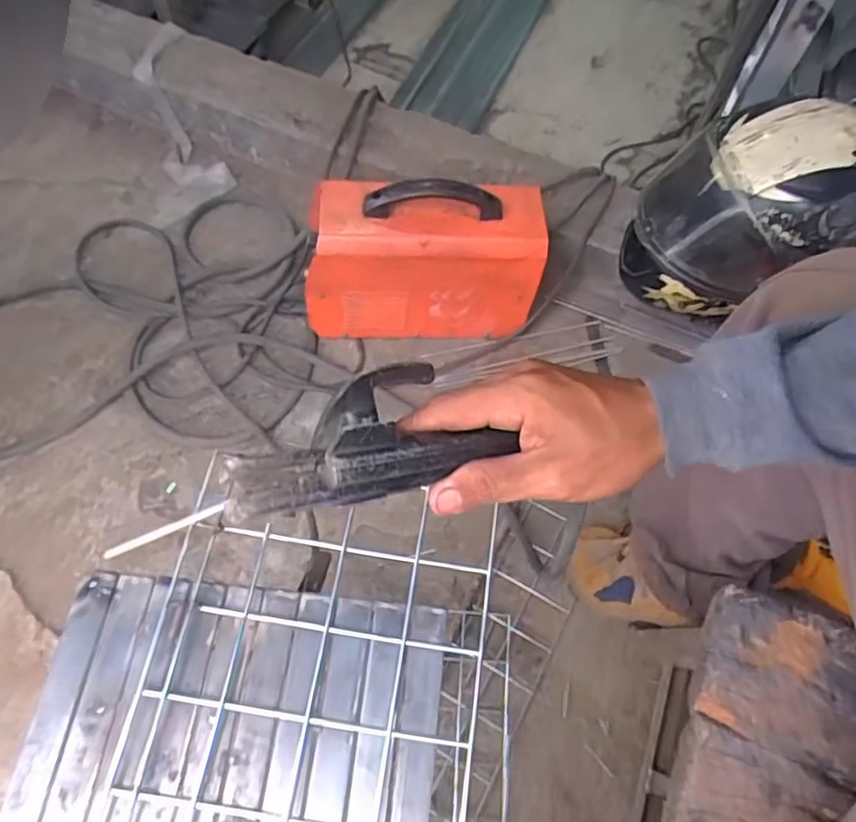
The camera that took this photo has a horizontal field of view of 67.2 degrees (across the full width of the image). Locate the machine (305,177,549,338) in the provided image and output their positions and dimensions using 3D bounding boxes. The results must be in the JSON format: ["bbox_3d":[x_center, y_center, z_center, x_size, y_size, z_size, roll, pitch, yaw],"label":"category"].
[{"bbox_3d":[-0.007,-0.219,0.945,0.331,0.238,0.129,0,64,-3],"label":"machine"}]

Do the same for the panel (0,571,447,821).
[{"bbox_3d":[-0.130,0.273,0.372,0.251,0.010,0.330,6,63,0],"label":"panel"}]

